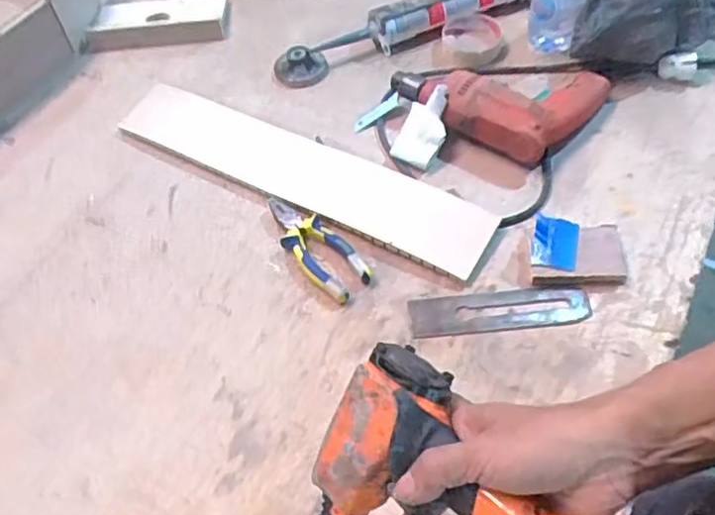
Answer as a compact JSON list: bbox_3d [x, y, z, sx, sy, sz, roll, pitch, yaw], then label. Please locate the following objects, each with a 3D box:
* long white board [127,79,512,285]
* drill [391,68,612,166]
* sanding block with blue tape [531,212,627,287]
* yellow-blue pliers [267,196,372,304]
[{"bbox_3d":[-0.077,-0.108,0.791,0.486,0.029,0.107,23,61,18],"label":"long white board"},{"bbox_3d":[0.183,-0.182,0.801,0.270,0.063,0.137,-2,56,3],"label":"drill"},{"bbox_3d":[0.235,-0.007,0.696,0.099,0.024,0.083,1,56,5],"label":"sanding block with blue tape"},{"bbox_3d":[-0.050,-0.016,0.723,0.052,0.020,0.155,-37,61,-19],"label":"yellow-blue pliers"}]

